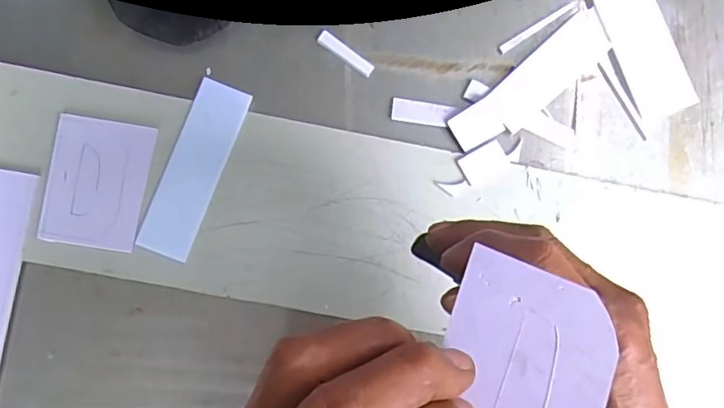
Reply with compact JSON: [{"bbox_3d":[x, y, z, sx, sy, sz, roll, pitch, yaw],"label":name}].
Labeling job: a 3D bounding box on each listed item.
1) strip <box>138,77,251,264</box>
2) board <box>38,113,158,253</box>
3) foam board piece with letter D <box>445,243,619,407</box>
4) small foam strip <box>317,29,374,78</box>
[{"bbox_3d":[-0.124,-0.026,0.405,0.039,0.004,0.132,22,85,-3],"label":"strip"},{"bbox_3d":[-0.193,-0.015,0.399,0.066,0.004,0.092,10,86,-4],"label":"board"},{"bbox_3d":[0.053,0.061,0.184,0.054,0.004,0.078,21,73,8],"label":"foam board piece with letter D"},{"bbox_3d":[-0.012,-0.116,0.422,0.049,0.004,0.012,36,85,-2],"label":"small foam strip"}]

